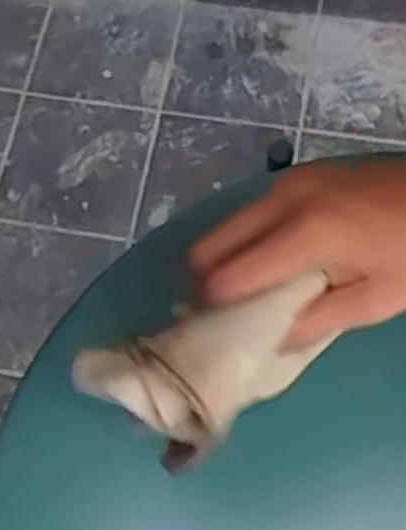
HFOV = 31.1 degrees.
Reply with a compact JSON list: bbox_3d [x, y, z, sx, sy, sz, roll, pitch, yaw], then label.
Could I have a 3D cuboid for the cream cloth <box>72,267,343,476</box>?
[{"bbox_3d":[0.005,0.039,0.286,0.100,0.022,0.055,-23,69,-7],"label":"cream cloth"}]

